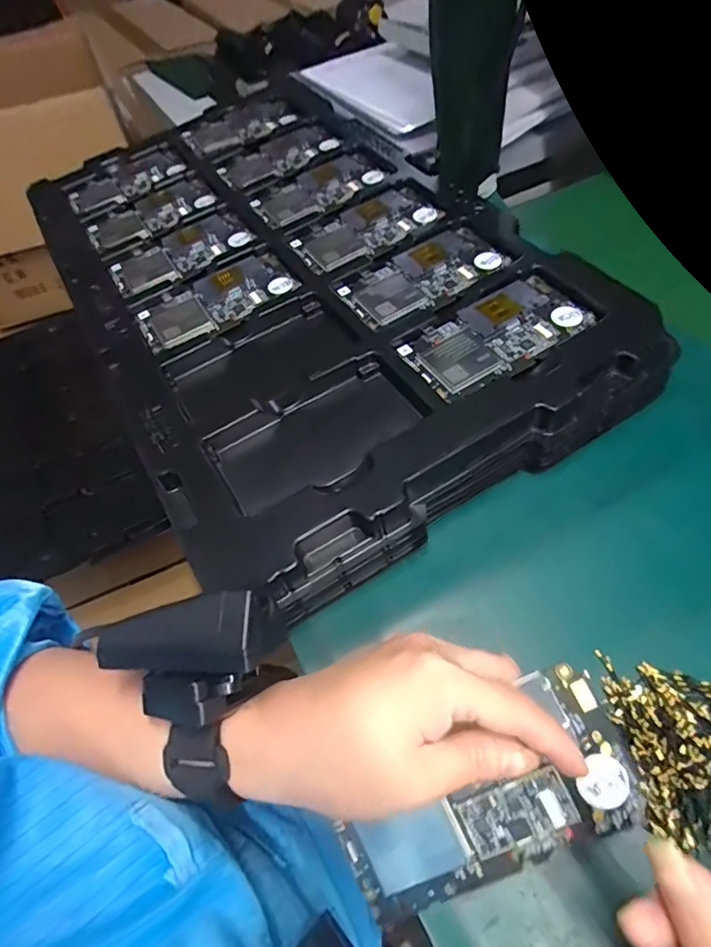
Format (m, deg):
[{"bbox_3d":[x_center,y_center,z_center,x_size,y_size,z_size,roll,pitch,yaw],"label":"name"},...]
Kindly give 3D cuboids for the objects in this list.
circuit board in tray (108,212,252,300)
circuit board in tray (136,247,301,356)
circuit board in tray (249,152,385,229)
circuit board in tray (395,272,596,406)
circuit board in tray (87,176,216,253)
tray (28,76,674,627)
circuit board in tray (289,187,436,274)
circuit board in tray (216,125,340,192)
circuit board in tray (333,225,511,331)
[{"bbox_3d":[-0.156,-0.196,0.457,0.121,0.009,0.075,-35,59,-18],"label":"circuit board in tray"},{"bbox_3d":[-0.110,-0.139,0.415,0.126,0.010,0.067,-31,58,-15],"label":"circuit board in tray"},{"bbox_3d":[-0.037,-0.271,0.487,0.126,0.006,0.077,-33,59,-16],"label":"circuit board in tray"},{"bbox_3d":[0.096,-0.096,0.352,0.123,0.006,0.067,-28,57,-13],"label":"circuit board in tray"},{"bbox_3d":[-0.203,-0.257,0.513,0.124,0.017,0.075,-26,57,-12],"label":"circuit board in tray"},{"bbox_3d":[-0.067,-0.181,0.448,0.325,0.050,0.559,-28,58,-14],"label":"tray"},{"bbox_3d":[0.010,-0.212,0.445,0.123,0.009,0.066,-32,58,-16],"label":"circuit board in tray"},{"bbox_3d":[-0.082,-0.329,0.532,0.118,0.010,0.072,-29,58,-14],"label":"circuit board in tray"},{"bbox_3d":[0.050,-0.155,0.397,0.121,0.007,0.065,-27,57,-13],"label":"circuit board in tray"}]

